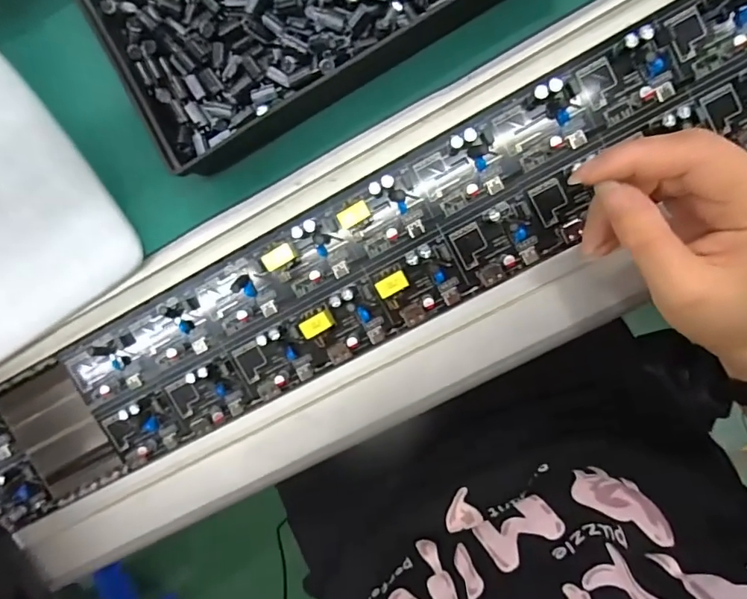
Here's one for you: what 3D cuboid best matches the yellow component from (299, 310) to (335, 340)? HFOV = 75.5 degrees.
[{"bbox_3d":[-0.034,0.015,0.296,0.019,0.014,0.011,-27,95,7],"label":"yellow component"}]

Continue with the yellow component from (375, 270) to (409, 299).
[{"bbox_3d":[0.011,-0.009,0.290,0.018,0.014,0.011,-27,95,7],"label":"yellow component"}]

